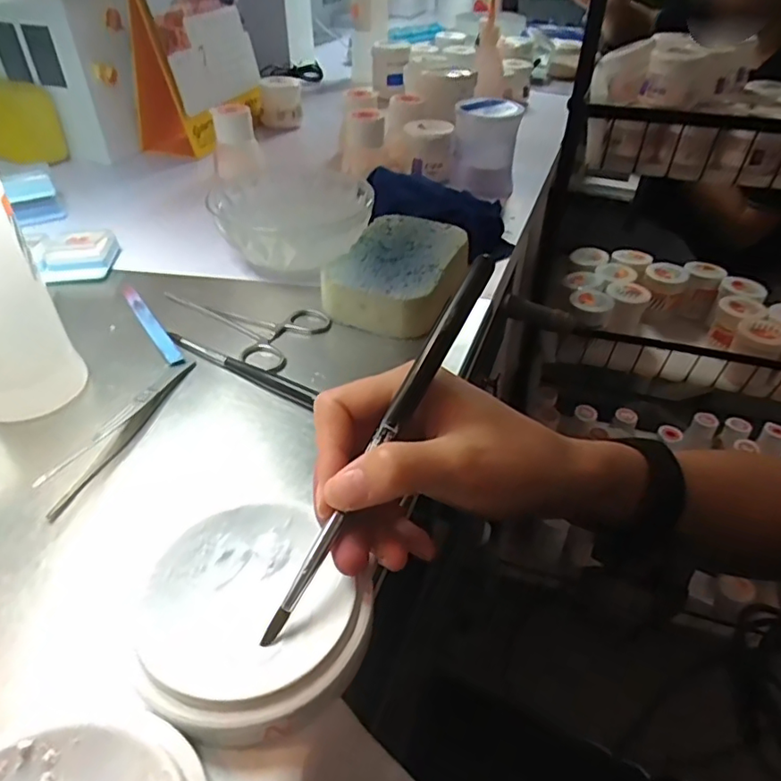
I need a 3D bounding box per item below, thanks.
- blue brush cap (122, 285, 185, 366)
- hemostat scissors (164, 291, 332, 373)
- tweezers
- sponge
[{"bbox_3d":[-0.158,-0.045,0.377,0.009,0.005,0.108,-25,47,-27],"label":"blue brush cap"},{"bbox_3d":[-0.107,-0.041,0.379,0.121,0.007,0.068,11,42,11],"label":"hemostat scissors"},{"bbox_3d":[-0.143,0.017,0.304,0.016,0.010,0.118,12,42,13],"label":"tweezers"},{"bbox_3d":[0.011,-0.081,0.399,0.079,0.033,0.112,16,43,17],"label":"sponge"}]

